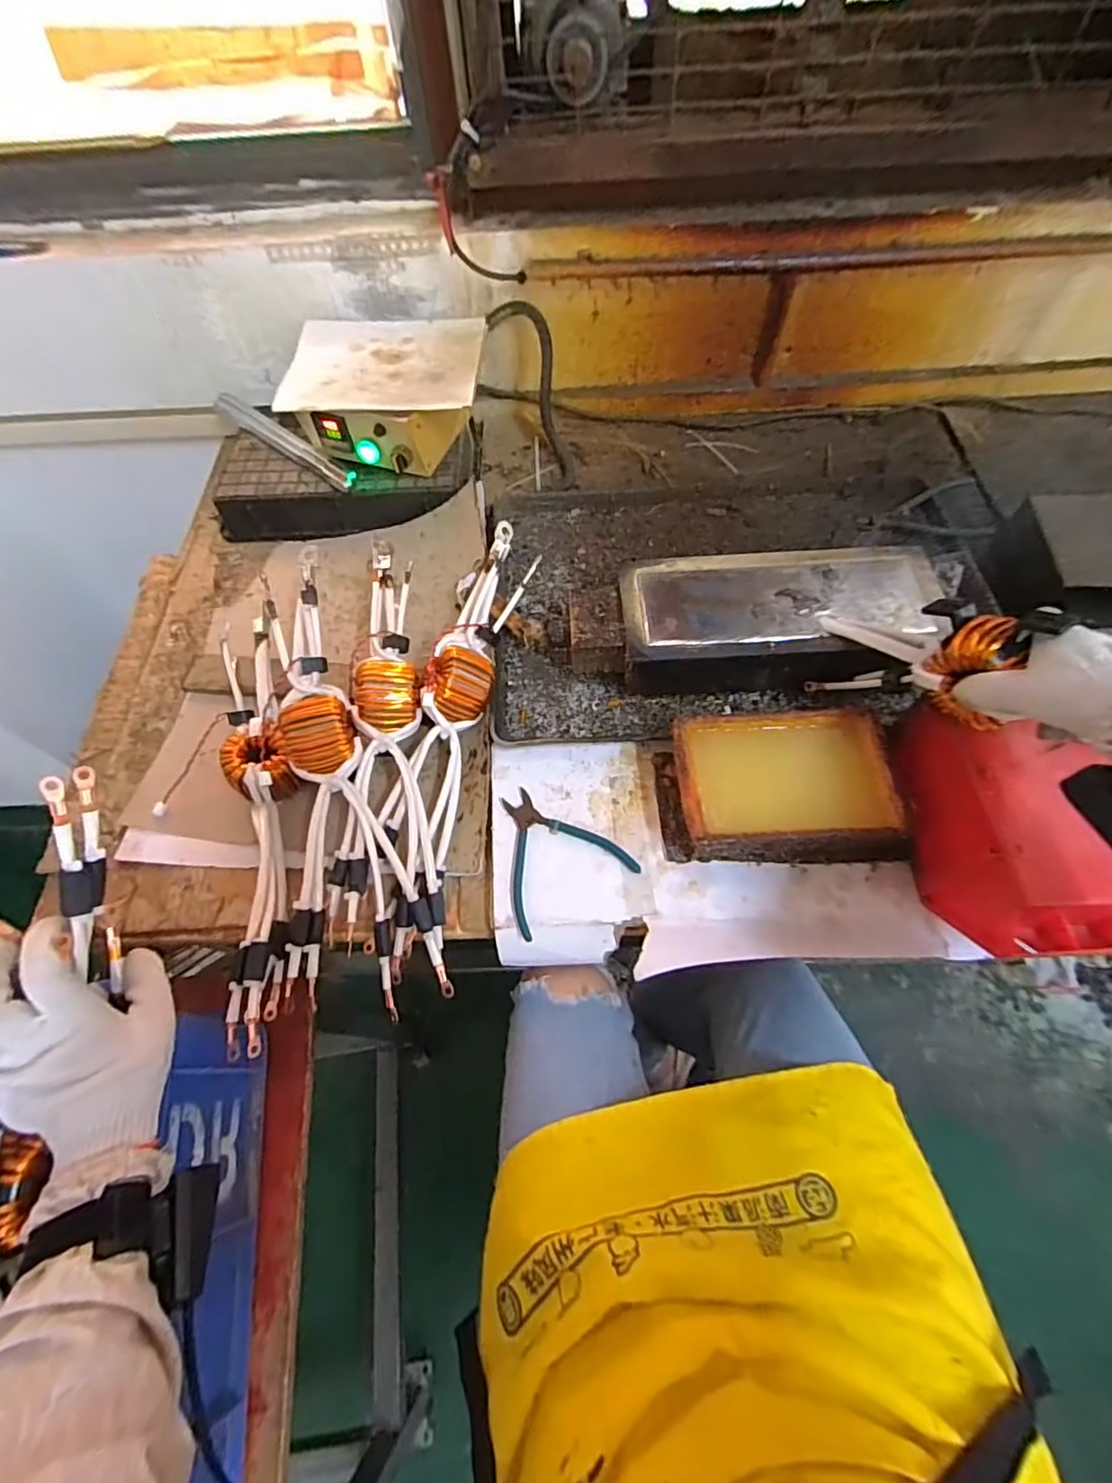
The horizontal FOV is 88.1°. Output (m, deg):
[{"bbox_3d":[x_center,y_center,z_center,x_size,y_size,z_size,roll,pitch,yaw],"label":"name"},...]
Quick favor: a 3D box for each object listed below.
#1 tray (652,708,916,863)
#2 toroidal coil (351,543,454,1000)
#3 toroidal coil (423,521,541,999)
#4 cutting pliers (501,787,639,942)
[{"bbox_3d":[0.217,0.045,0.560,0.225,0.068,0.142,-2,61,1],"label":"tray"},{"bbox_3d":[-0.175,-0.010,0.617,0.069,0.088,0.506,-10,61,-3],"label":"toroidal coil"},{"bbox_3d":[-0.109,0.001,0.615,0.101,0.075,0.480,6,77,5],"label":"toroidal coil"},{"bbox_3d":[-0.009,0.106,0.572,0.124,0.007,0.133,-30,64,-14],"label":"cutting pliers"}]

